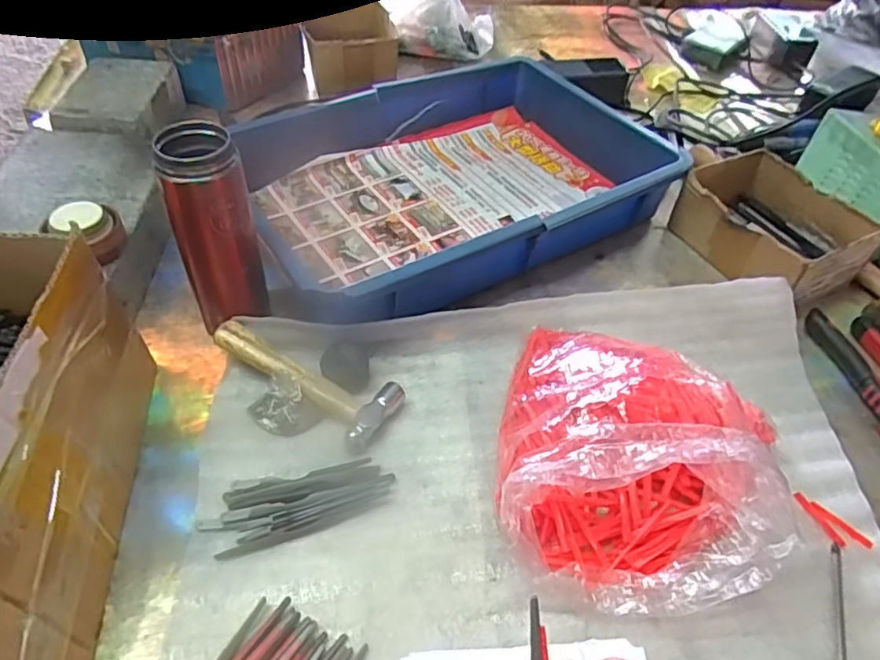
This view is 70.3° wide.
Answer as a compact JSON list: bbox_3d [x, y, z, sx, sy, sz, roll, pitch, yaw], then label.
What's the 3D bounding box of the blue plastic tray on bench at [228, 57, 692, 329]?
[{"bbox_3d":[0.015,-0.169,0.671,0.423,0.071,0.312,-19,52,-22],"label":"blue plastic tray on bench"}]

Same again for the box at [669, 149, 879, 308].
[{"bbox_3d":[0.339,-0.104,0.646,0.129,0.069,0.168,-20,52,-23],"label":"box"}]

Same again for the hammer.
[{"bbox_3d":[-0.106,0.032,0.500,0.154,0.032,0.060,28,51,20],"label":"hammer"}]

